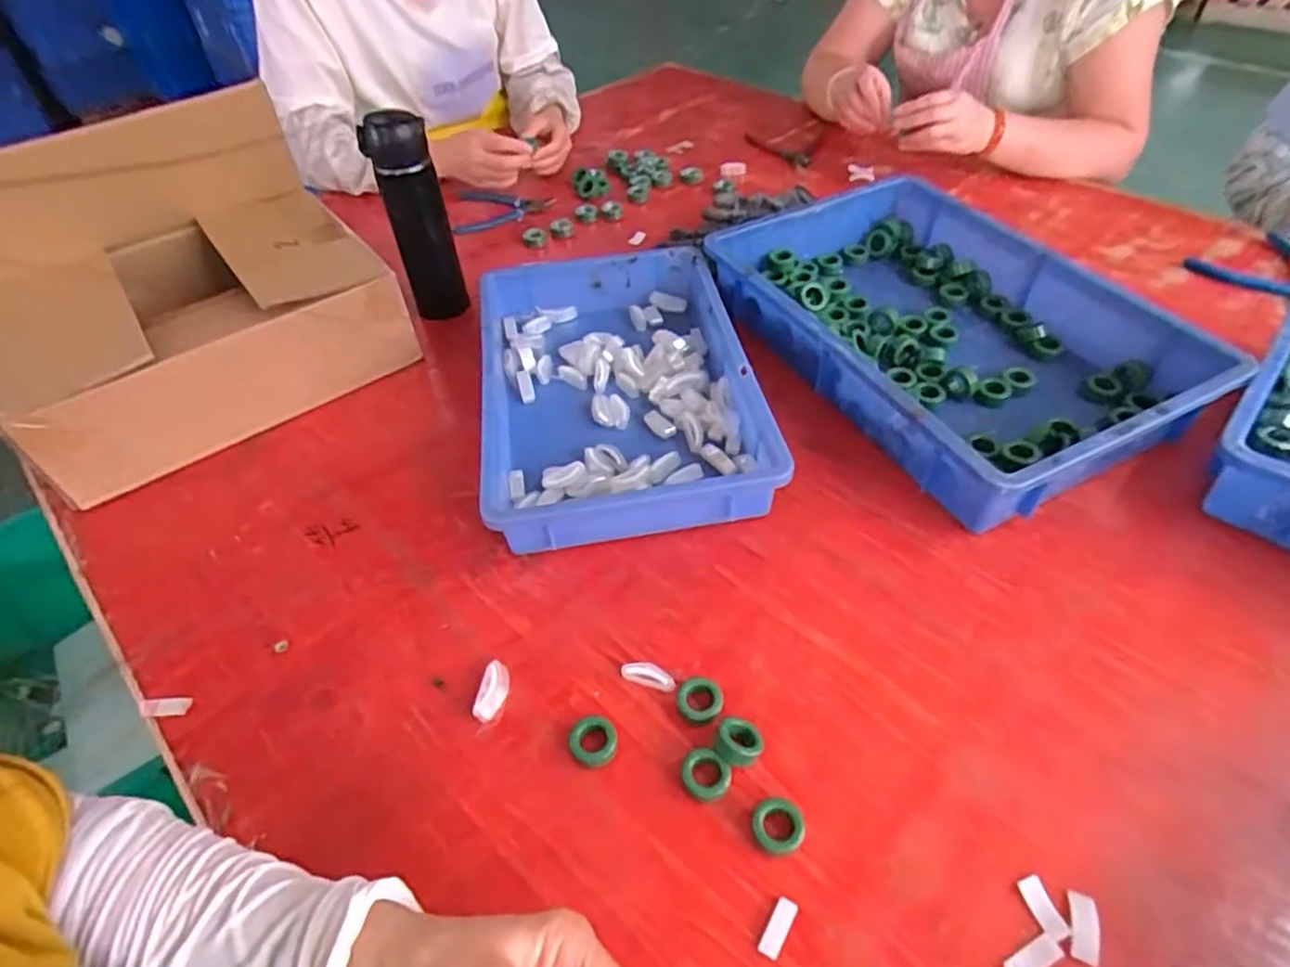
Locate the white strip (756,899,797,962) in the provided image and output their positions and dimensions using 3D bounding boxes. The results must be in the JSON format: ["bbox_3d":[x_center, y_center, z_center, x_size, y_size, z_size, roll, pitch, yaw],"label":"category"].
[{"bbox_3d":[0.074,0.246,0.394,0.012,0.004,0.031,21,51,22],"label":"white strip"}]

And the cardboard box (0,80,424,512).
[{"bbox_3d":[-0.469,-0.205,0.706,0.331,0.213,0.308,-31,53,-24],"label":"cardboard box"}]

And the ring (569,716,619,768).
[{"bbox_3d":[-0.034,0.170,0.469,0.032,0.010,0.032,-2,46,2],"label":"ring"}]

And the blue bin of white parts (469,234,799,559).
[{"bbox_3d":[-0.029,-0.099,0.690,0.245,0.063,0.370,-8,47,-5],"label":"blue bin of white parts"}]

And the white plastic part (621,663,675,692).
[{"bbox_3d":[0.002,0.134,0.496,0.037,0.011,0.012,11,48,13],"label":"white plastic part"}]

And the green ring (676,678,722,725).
[{"bbox_3d":[0.037,0.149,0.484,0.031,0.015,0.031,-2,46,2],"label":"green ring"}]

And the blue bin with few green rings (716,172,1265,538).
[{"bbox_3d":[0.292,-0.156,0.713,0.296,0.075,0.436,-22,49,-17],"label":"blue bin with few green rings"}]

